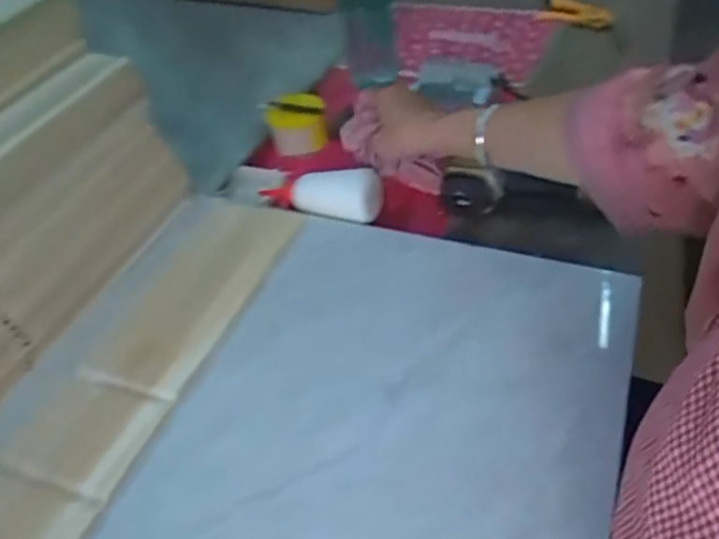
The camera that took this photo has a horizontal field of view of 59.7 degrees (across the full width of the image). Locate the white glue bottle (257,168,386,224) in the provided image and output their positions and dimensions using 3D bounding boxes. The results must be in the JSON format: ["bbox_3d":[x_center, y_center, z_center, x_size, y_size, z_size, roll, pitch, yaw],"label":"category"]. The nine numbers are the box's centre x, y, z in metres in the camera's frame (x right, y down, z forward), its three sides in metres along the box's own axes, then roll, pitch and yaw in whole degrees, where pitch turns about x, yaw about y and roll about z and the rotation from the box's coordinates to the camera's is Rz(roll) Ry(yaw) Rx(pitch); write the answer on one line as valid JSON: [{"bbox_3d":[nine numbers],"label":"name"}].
[{"bbox_3d":[-0.052,-0.096,0.752,0.158,0.046,0.060,10,47,15],"label":"white glue bottle"}]

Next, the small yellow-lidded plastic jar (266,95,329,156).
[{"bbox_3d":[-0.087,-0.202,0.871,0.080,0.058,0.074,-14,45,-9],"label":"small yellow-lidded plastic jar"}]

